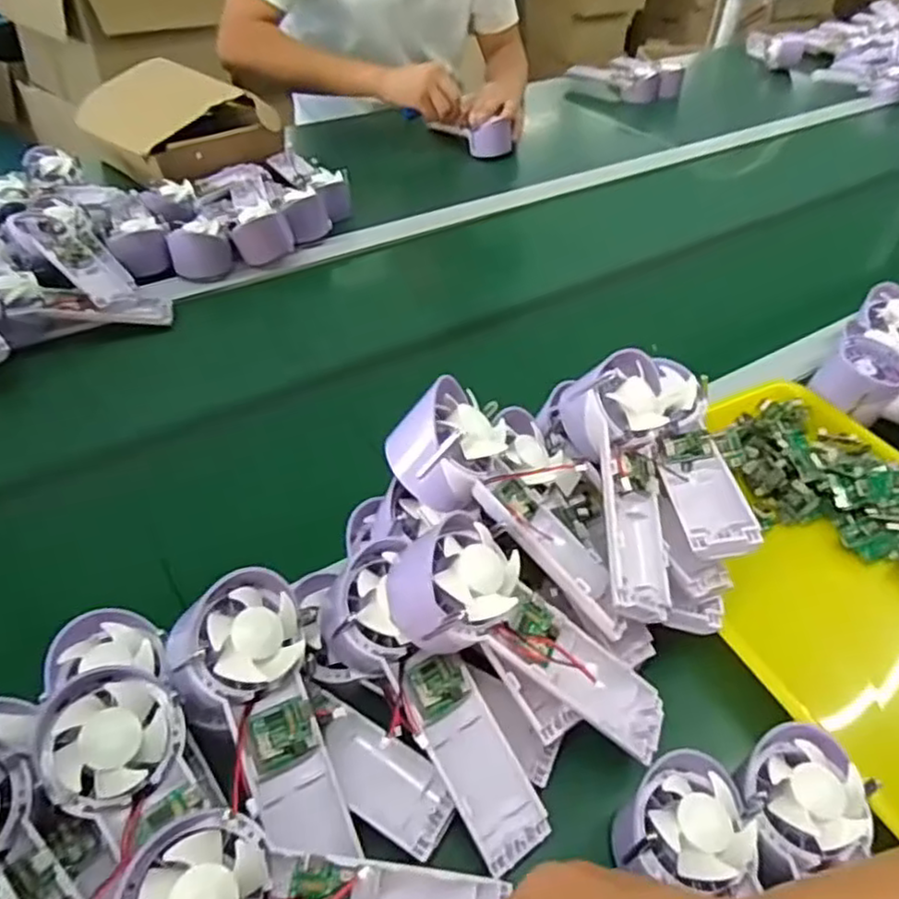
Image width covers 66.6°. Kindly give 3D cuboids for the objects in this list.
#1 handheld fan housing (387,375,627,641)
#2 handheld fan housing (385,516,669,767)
[{"bbox_3d":[0.040,0.033,0.409,0.168,0.038,0.070,45,51,-5],"label":"handheld fan housing"},{"bbox_3d":[0.046,0.106,0.373,0.173,0.052,0.061,39,45,-13],"label":"handheld fan housing"}]

